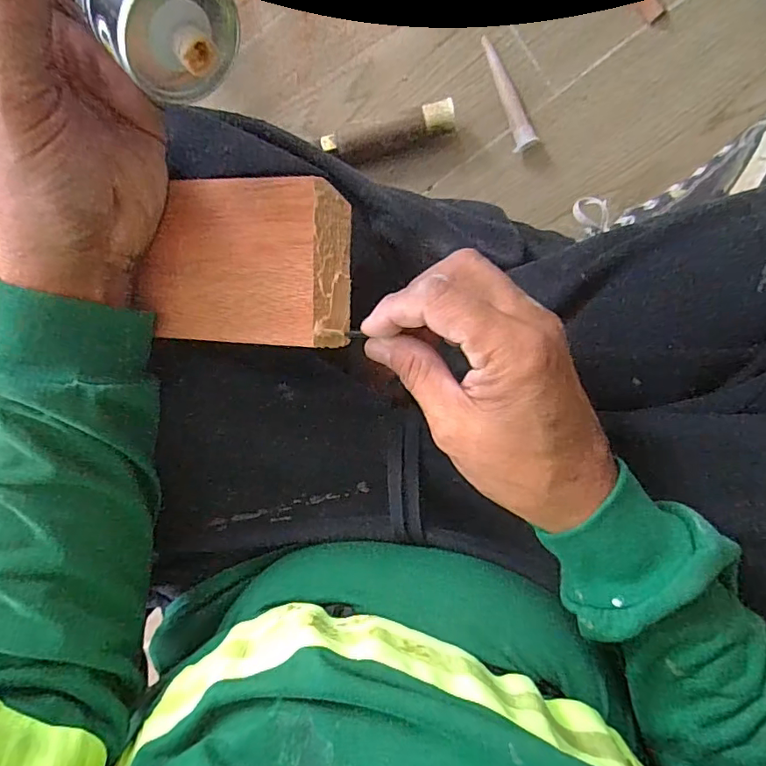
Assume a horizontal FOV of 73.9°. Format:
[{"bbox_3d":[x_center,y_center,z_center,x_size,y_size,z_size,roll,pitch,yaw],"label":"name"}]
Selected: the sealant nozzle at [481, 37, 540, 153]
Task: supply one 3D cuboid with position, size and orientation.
[{"bbox_3d":[0.108,-0.252,0.439,0.018,0.016,0.100,-20,95,7],"label":"sealant nozzle"}]

